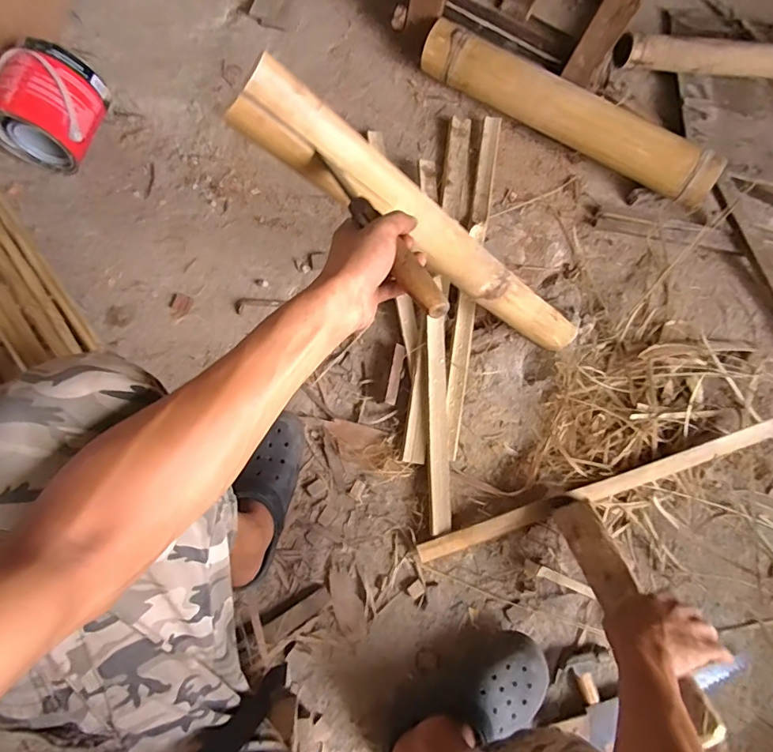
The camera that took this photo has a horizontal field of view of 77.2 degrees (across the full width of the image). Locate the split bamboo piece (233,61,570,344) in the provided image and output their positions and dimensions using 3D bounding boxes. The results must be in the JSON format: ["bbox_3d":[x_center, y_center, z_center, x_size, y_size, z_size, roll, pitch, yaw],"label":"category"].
[{"bbox_3d":[0.088,-0.165,0.652,0.054,0.642,0.054,0,72,45],"label":"split bamboo piece"}]

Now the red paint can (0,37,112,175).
[{"bbox_3d":[-0.616,-0.490,0.882,0.158,0.146,0.173,14,77,1],"label":"red paint can"}]

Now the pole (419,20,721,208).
[{"bbox_3d":[0.332,-0.494,0.908,0.590,0.081,0.073,33,74,5],"label":"pole"}]

